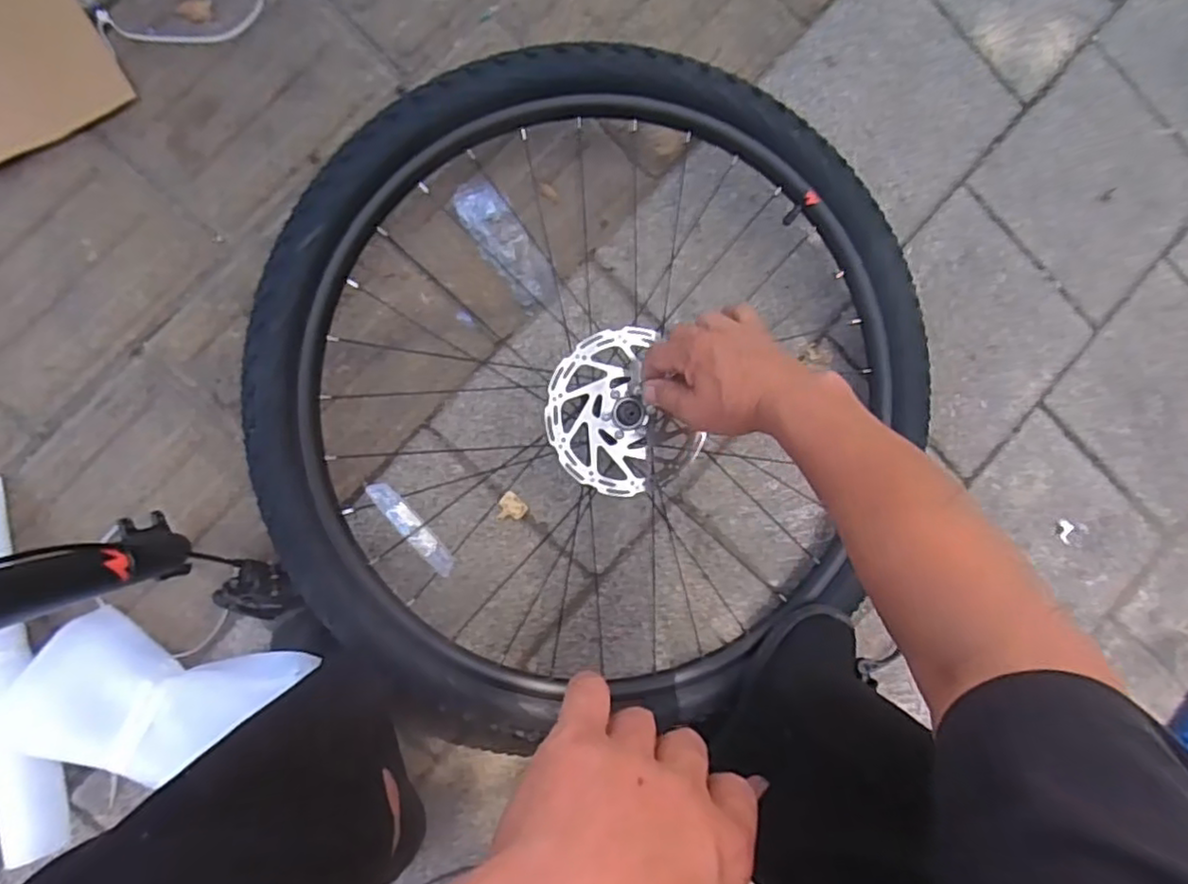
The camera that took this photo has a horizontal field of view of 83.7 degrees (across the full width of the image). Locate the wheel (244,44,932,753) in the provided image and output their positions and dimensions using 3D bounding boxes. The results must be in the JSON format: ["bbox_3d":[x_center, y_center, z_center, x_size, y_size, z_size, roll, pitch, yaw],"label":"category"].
[{"bbox_3d":[0.024,-0.030,0.639,0.648,0.081,0.636,0,91,-9],"label":"wheel"}]

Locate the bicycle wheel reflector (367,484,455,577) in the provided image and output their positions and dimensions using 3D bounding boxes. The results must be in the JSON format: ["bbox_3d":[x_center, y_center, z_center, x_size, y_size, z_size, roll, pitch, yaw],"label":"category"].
[{"bbox_3d":[-0.175,0.083,0.639,0.022,0.016,0.109,-40,96,-6],"label":"bicycle wheel reflector"}]

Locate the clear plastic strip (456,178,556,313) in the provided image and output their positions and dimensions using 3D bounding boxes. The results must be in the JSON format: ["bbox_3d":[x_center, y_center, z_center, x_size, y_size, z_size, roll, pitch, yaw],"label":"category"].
[{"bbox_3d":[-0.089,-0.205,0.687,0.052,0.015,0.149,-33,95,-7],"label":"clear plastic strip"}]

